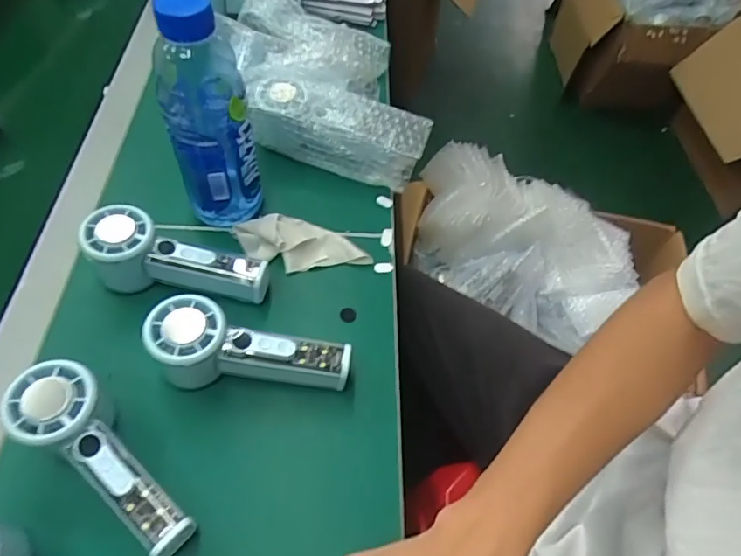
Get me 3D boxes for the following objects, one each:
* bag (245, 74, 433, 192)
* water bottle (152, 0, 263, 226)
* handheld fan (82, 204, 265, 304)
[{"bbox_3d":[-0.038,-0.156,0.547,0.194,0.067,0.072,23,57,11],"label":"bag"},{"bbox_3d":[-0.138,-0.136,0.436,0.067,0.202,0.069,-13,58,-13],"label":"water bottle"},{"bbox_3d":[-0.166,-0.021,0.447,0.150,0.060,0.057,4,56,-2],"label":"handheld fan"}]

